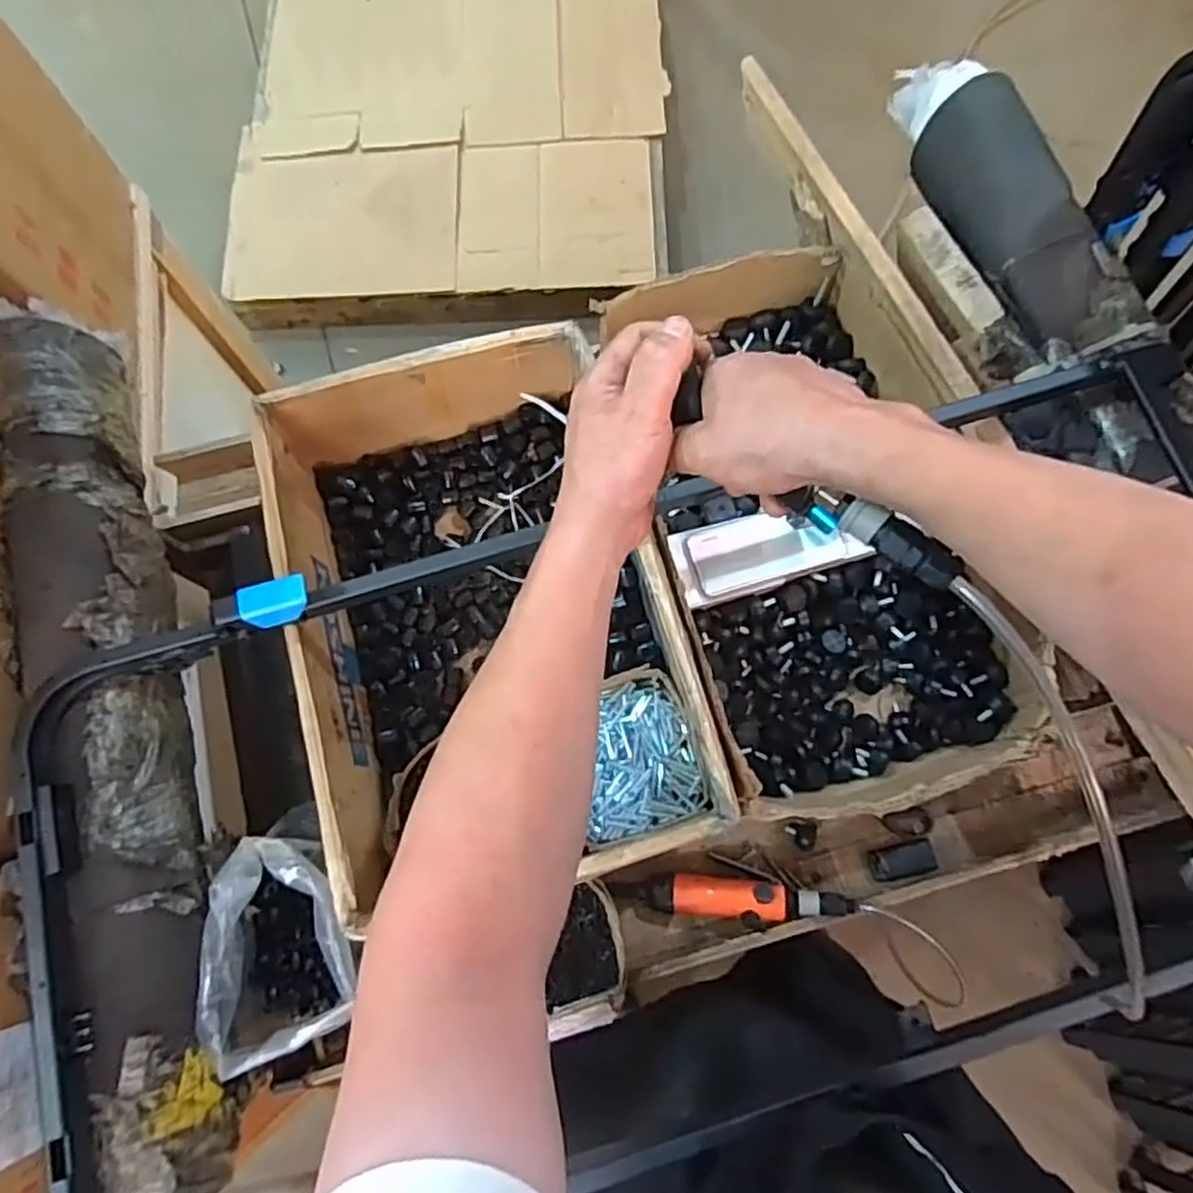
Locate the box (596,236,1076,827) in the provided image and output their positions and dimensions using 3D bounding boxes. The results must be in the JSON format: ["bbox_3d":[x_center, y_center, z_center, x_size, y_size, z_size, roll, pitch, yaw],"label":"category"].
[{"bbox_3d":[0.213,-0.084,0.784,0.341,0.126,0.585,-13,75,-2],"label":"box"}]

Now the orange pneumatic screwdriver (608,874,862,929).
[{"bbox_3d":[0.147,0.323,0.779,0.233,0.052,0.047,4,75,3],"label":"orange pneumatic screwdriver"}]

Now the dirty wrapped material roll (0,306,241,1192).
[{"bbox_3d":[-0.449,0.094,0.669,0.118,0.096,0.829,-18,75,-3],"label":"dirty wrapped material roll"}]

